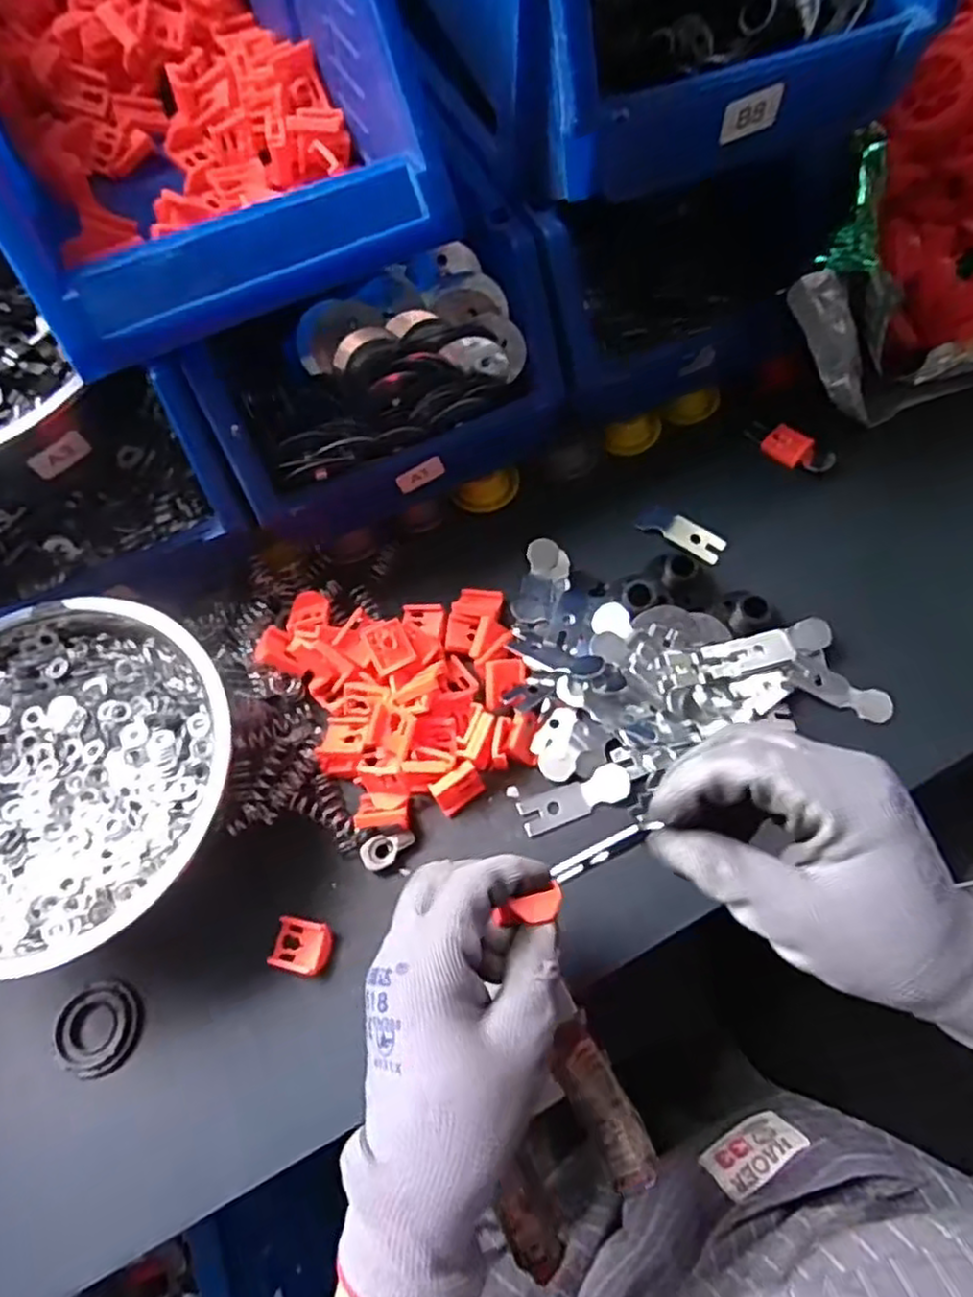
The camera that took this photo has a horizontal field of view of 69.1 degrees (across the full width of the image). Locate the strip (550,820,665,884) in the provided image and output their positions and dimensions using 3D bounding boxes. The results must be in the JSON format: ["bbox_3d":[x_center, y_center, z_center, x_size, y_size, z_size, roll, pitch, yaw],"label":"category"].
[{"bbox_3d":[0.047,0.079,0.276,0.045,0.008,0.007,-32,68,9],"label":"strip"}]

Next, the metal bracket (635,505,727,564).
[{"bbox_3d":[0.129,-0.077,0.470,0.058,0.005,0.024,33,72,15],"label":"metal bracket"}]

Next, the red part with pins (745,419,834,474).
[{"bbox_3d":[0.211,-0.141,0.491,0.025,0.011,0.058,-39,70,-14],"label":"red part with pins"}]

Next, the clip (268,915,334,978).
[{"bbox_3d":[-0.097,0.157,0.374,0.031,0.008,0.025,10,67,6],"label":"clip"}]

